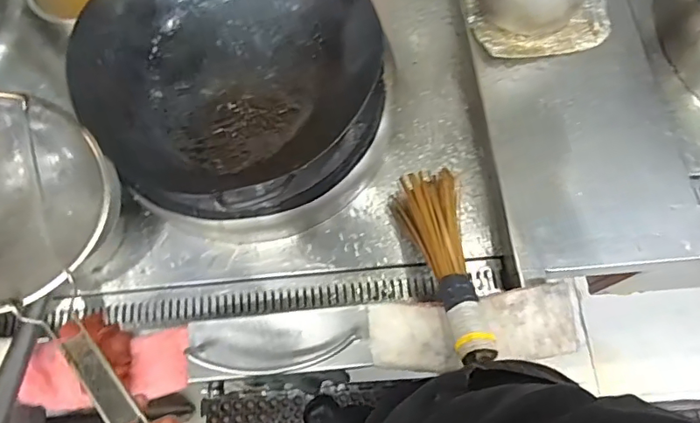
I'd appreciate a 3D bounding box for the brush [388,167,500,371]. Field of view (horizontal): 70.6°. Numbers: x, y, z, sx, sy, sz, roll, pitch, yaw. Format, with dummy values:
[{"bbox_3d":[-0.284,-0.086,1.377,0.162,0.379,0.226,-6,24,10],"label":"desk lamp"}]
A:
[{"bbox_3d":[0.136,0.076,0.714,0.091,0.077,0.304,-11,52,-2],"label":"brush"}]

